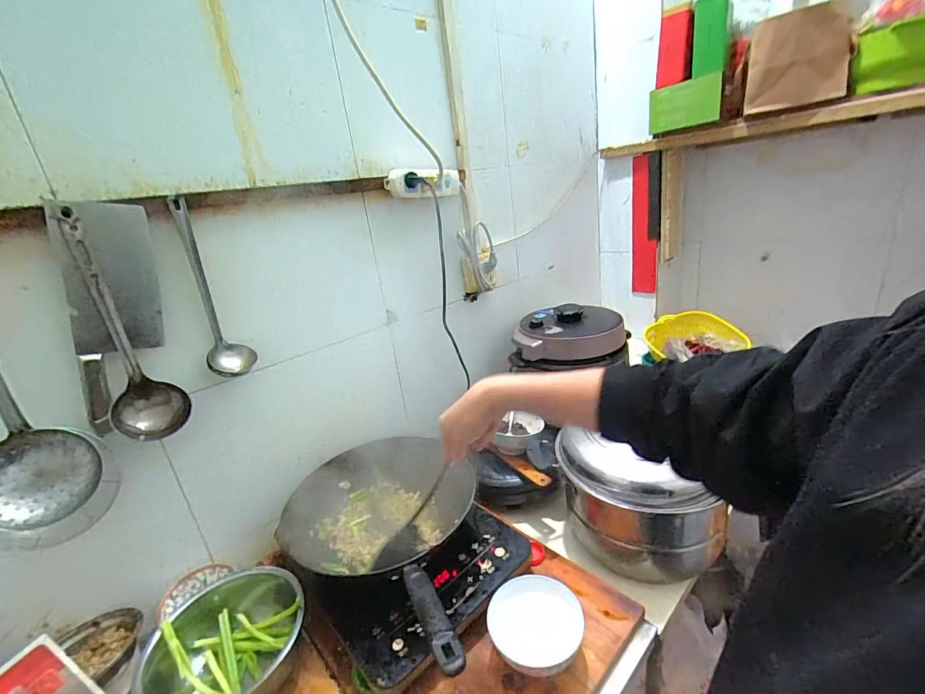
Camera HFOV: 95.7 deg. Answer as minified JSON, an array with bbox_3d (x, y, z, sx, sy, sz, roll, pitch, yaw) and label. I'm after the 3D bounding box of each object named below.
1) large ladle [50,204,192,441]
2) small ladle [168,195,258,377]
[{"bbox_3d":[-0.466,-0.024,0.566,0.086,0.307,0.056,-23,25,-36],"label":"large ladle"},{"bbox_3d":[-0.385,-0.085,0.637,0.064,0.268,0.045,-17,22,-24],"label":"small ladle"}]

